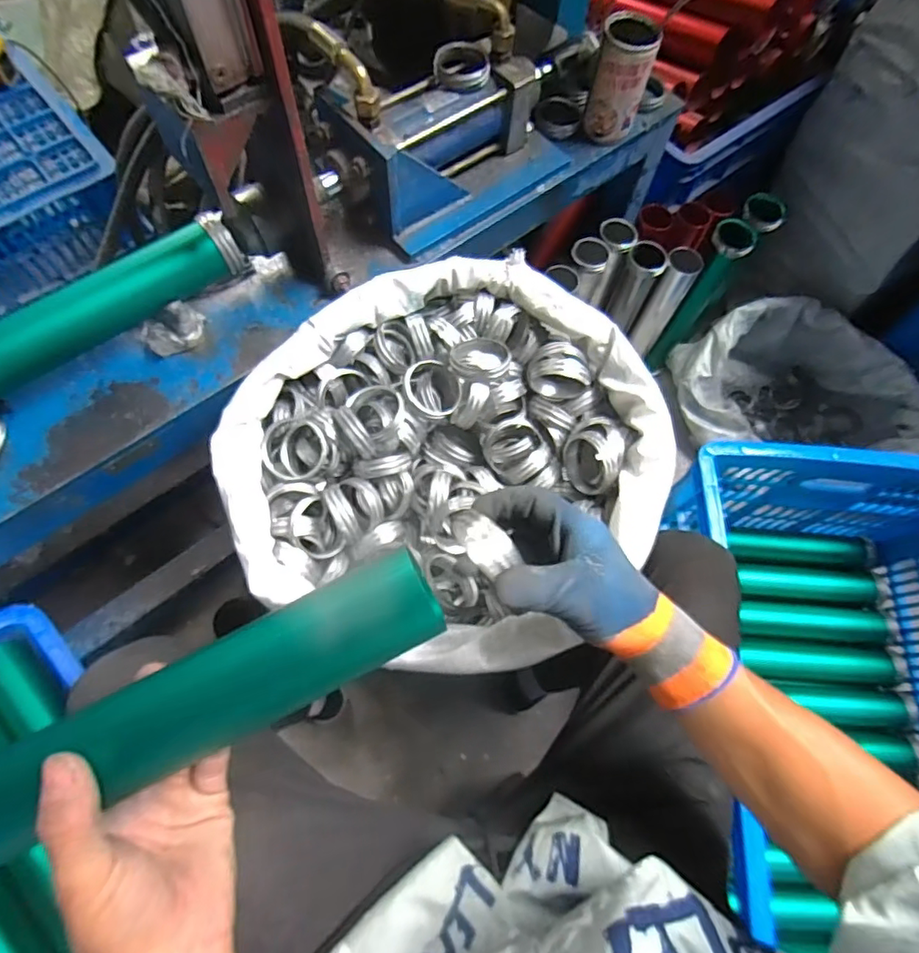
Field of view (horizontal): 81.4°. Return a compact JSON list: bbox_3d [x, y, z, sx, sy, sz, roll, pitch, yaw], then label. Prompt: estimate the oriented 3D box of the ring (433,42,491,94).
[{"bbox_3d":[0.003,-0.438,0.572,0.059,0.018,0.058,1,68,-2],"label":"ring"}]

